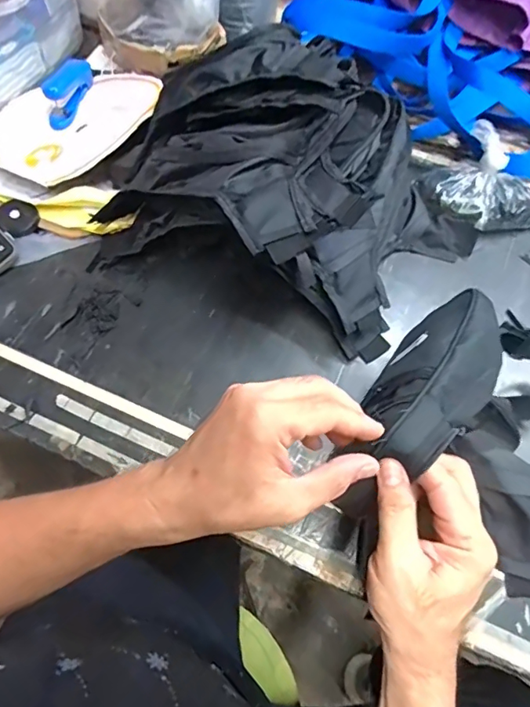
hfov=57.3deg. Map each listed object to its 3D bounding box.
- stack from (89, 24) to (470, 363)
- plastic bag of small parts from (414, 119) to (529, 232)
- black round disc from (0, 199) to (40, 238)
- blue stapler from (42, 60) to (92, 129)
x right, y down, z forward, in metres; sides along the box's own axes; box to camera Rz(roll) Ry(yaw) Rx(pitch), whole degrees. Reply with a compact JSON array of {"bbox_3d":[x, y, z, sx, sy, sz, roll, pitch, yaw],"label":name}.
[{"bbox_3d":[0.035,-0.192,0.542,0.409,0.179,0.298,26,67,10],"label":"stack"},{"bbox_3d":[0.288,-0.212,0.630,0.116,0.073,0.145,-36,71,-16],"label":"plastic bag of small parts"},{"bbox_3d":[-0.306,-0.168,0.600,0.047,0.016,0.050,1,65,-2],"label":"black round disc"},{"bbox_3d":[-0.267,-0.372,0.665,0.027,0.056,0.128,11,65,3],"label":"blue stapler"}]

